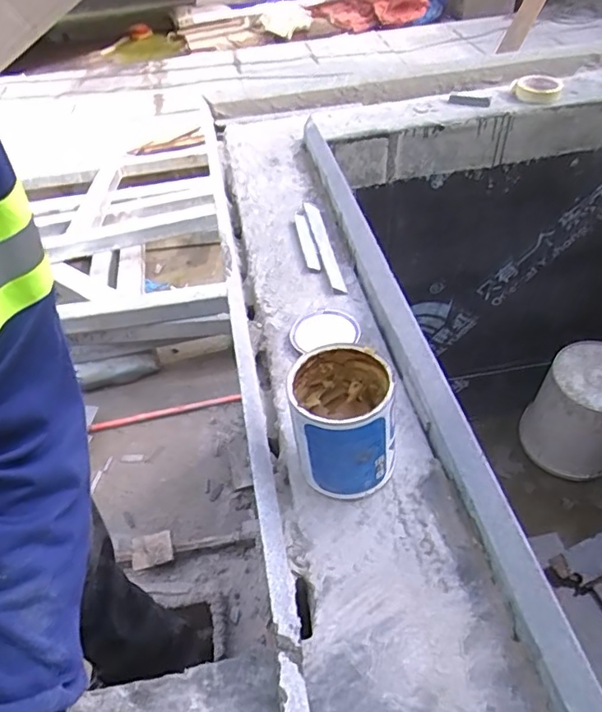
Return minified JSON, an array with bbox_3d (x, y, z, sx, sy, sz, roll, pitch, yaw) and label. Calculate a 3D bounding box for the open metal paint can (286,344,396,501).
[{"bbox_3d":[0.041,0.066,0.545,0.092,0.119,0.097,-3,44,3],"label":"open metal paint can"}]

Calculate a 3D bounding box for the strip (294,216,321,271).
[{"bbox_3d":[0.009,-0.184,0.888,0.018,0.014,0.154,-10,44,-4],"label":"strip"}]

